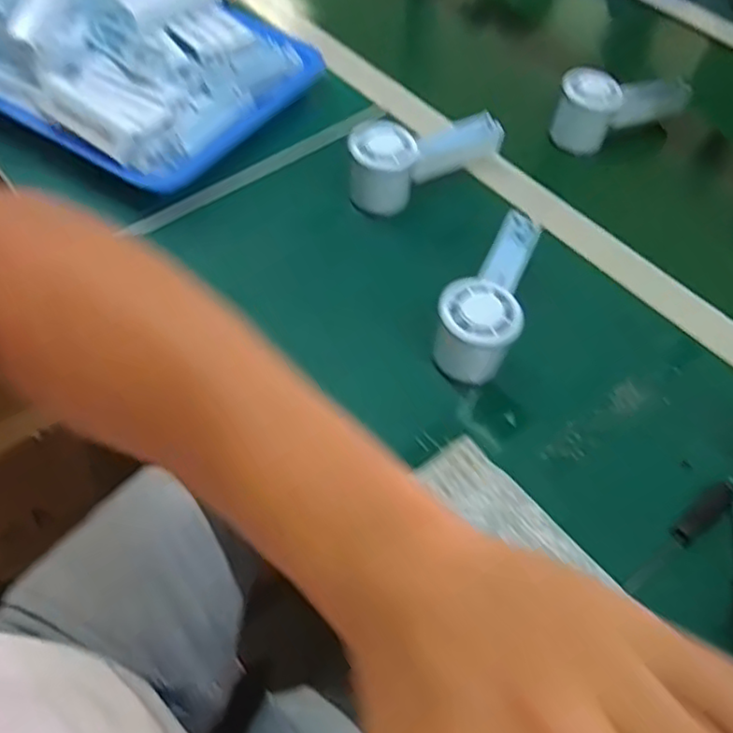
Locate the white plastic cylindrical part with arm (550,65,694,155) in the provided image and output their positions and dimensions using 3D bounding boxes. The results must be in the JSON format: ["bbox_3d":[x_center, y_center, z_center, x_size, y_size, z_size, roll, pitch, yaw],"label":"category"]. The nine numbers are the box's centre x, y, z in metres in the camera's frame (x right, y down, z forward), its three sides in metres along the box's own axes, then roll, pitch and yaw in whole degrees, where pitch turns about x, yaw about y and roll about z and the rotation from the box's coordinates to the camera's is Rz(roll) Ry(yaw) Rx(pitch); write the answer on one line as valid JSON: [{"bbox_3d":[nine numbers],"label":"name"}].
[{"bbox_3d":[0.262,-0.271,0.665,0.143,0.062,0.055,-21,61,-18],"label":"white plastic cylindrical part with arm"}]

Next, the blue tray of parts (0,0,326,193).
[{"bbox_3d":[-0.236,-0.314,0.629,0.311,0.067,0.254,28,59,13],"label":"blue tray of parts"}]

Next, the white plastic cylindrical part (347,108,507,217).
[{"bbox_3d":[0.055,-0.188,0.591,0.149,0.067,0.054,-19,60,-17],"label":"white plastic cylindrical part"}]

